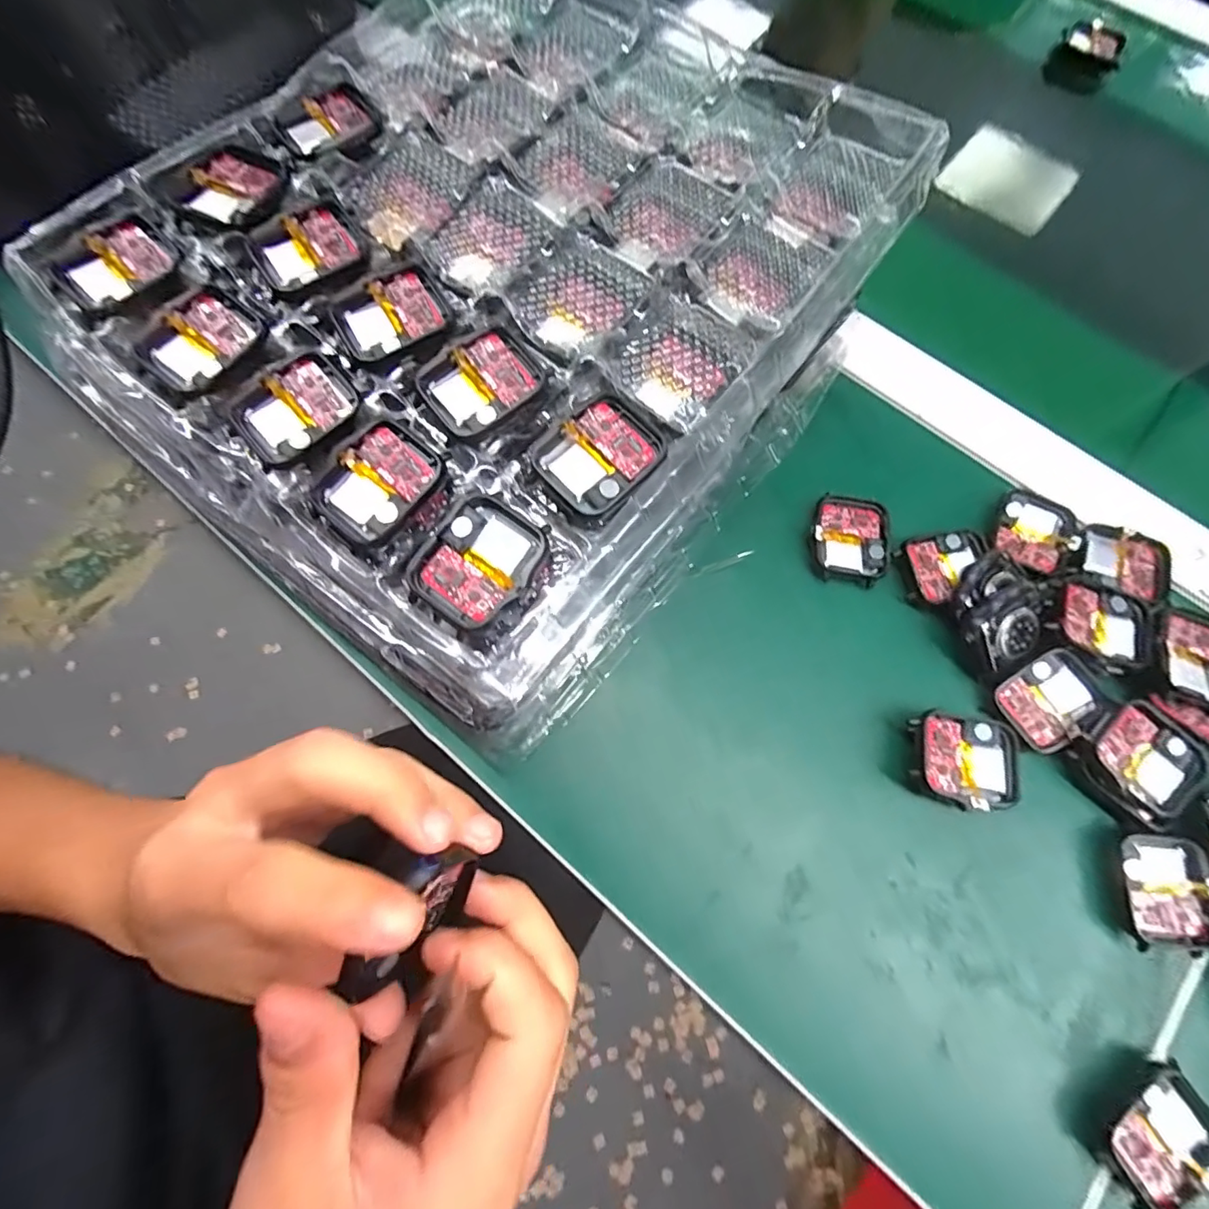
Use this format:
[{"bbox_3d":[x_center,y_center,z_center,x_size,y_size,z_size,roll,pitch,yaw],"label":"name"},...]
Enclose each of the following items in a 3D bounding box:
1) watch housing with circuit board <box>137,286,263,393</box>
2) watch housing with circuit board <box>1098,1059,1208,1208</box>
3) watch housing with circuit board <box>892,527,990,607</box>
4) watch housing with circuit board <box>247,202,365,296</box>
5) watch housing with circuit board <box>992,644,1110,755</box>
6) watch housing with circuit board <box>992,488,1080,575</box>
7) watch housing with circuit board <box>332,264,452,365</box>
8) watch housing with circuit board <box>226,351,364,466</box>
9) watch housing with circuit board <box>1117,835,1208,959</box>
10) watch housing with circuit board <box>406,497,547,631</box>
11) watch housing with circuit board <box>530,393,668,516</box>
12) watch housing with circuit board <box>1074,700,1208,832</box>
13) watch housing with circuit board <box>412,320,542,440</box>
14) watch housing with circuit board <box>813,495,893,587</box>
[{"bbox_3d":[-0.157,-0.103,0.209,0.041,0.006,0.033,-43,78,-13],"label":"watch housing with circuit board"},{"bbox_3d":[0.210,0.202,0.202,0.046,0.010,0.036,-37,76,-11],"label":"watch housing with circuit board"},{"bbox_3d":[0.170,-0.020,0.265,0.044,0.007,0.034,-12,73,-4],"label":"watch housing with circuit board"},{"bbox_3d":[-0.122,-0.145,0.218,0.041,0.005,0.034,-26,75,-9],"label":"watch housing with circuit board"},{"bbox_3d":[0.208,0.043,0.246,0.046,0.011,0.036,-31,75,-10],"label":"watch housing with circuit board"},{"bbox_3d":[0.220,-0.037,0.271,0.041,0.004,0.041,21,73,6],"label":"watch housing with circuit board"},{"bbox_3d":[-0.084,-0.115,0.213,0.042,0.009,0.036,-34,76,-11],"label":"watch housing with circuit board"},{"bbox_3d":[-0.116,-0.073,0.203,0.043,0.006,0.036,-42,77,-12],"label":"watch housing with circuit board"},{"bbox_3d":[0.238,0.122,0.226,0.037,0.010,0.045,0,72,-1],"label":"watch housing with circuit board"},{"bbox_3d":[-0.043,-0.015,0.185,0.039,0.007,0.043,37,76,10],"label":"watch housing with circuit board"},{"bbox_3d":[-0.001,-0.055,0.196,0.042,0.007,0.037,-42,77,-12],"label":"watch housing with circuit board"},{"bbox_3d":[0.235,0.068,0.235,0.040,0.013,0.043,-43,78,-13],"label":"watch housing with circuit board"},{"bbox_3d":[-0.047,-0.085,0.205,0.042,0.007,0.035,-40,77,-12],"label":"watch housing with circuit board"},{"bbox_3d":[0.125,-0.033,0.272,0.038,0.005,0.045,7,72,1],"label":"watch housing with circuit board"}]

